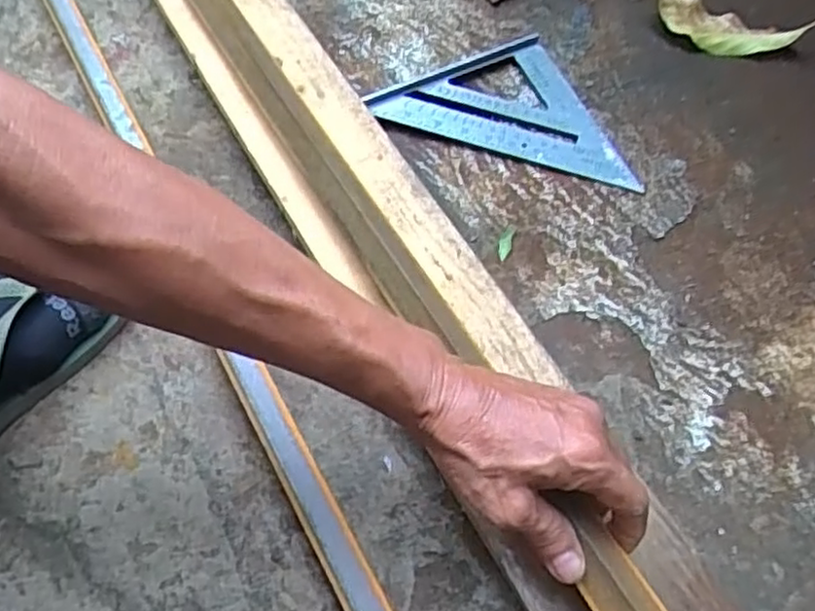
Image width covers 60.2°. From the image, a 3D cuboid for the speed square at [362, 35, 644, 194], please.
[{"bbox_3d":[0.094,-0.182,0.610,0.224,0.020,0.123,17,66,12],"label":"speed square"}]

